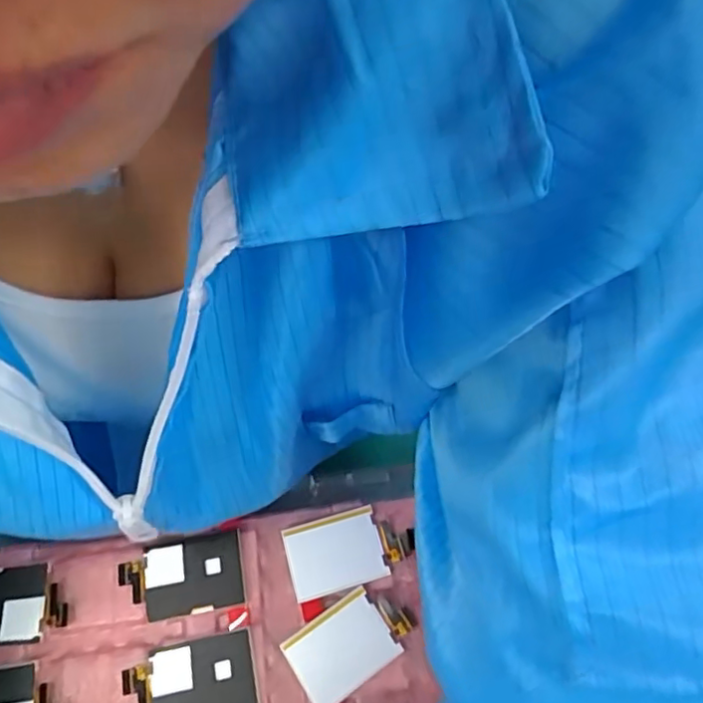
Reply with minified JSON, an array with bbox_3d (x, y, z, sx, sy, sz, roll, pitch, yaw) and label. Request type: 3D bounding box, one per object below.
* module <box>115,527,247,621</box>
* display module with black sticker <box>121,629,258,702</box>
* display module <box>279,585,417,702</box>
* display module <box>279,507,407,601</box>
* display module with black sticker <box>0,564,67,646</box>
[{"bbox_3d":[-0.081,0.109,0.294,0.057,0.006,0.034,-10,65,-5],"label":"module"},{"bbox_3d":[-0.072,0.151,0.275,0.056,0.006,0.033,-12,65,-5],"label":"display module with black sticker"},{"bbox_3d":[-0.001,0.135,0.283,0.056,0.004,0.034,-32,68,-14],"label":"display module"},{"bbox_3d":[-0.004,0.098,0.301,0.054,0.005,0.035,-15,65,-7],"label":"display module"},{"bbox_3d":[-0.163,0.120,0.287,0.056,0.007,0.034,-5,64,-2],"label":"display module with black sticker"}]

